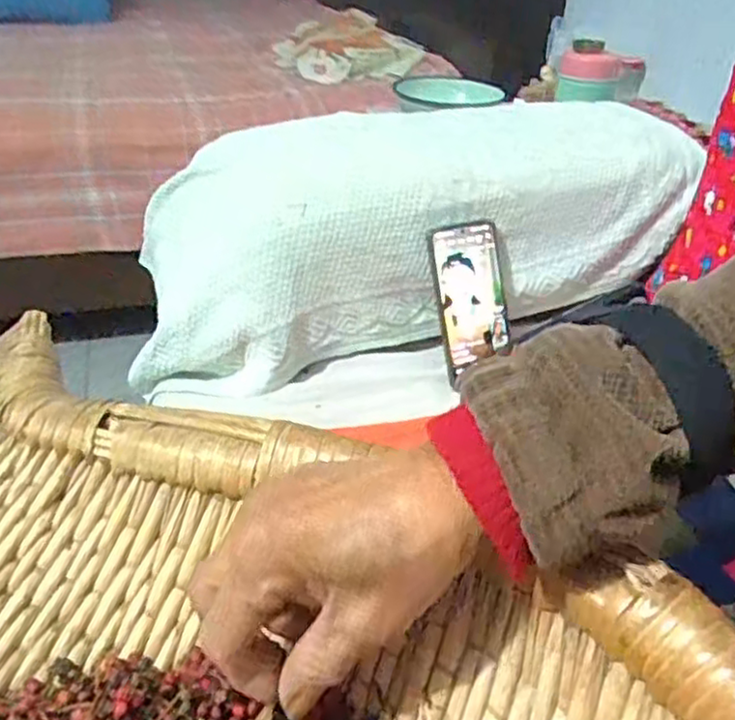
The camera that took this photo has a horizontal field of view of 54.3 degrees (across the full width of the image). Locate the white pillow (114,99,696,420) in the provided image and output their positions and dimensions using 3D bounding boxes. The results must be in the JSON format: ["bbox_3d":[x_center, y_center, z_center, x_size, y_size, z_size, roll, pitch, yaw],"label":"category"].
[{"bbox_3d":[0.039,-0.133,0.790,0.580,0.221,0.298,-16,36,-27],"label":"white pillow"}]

